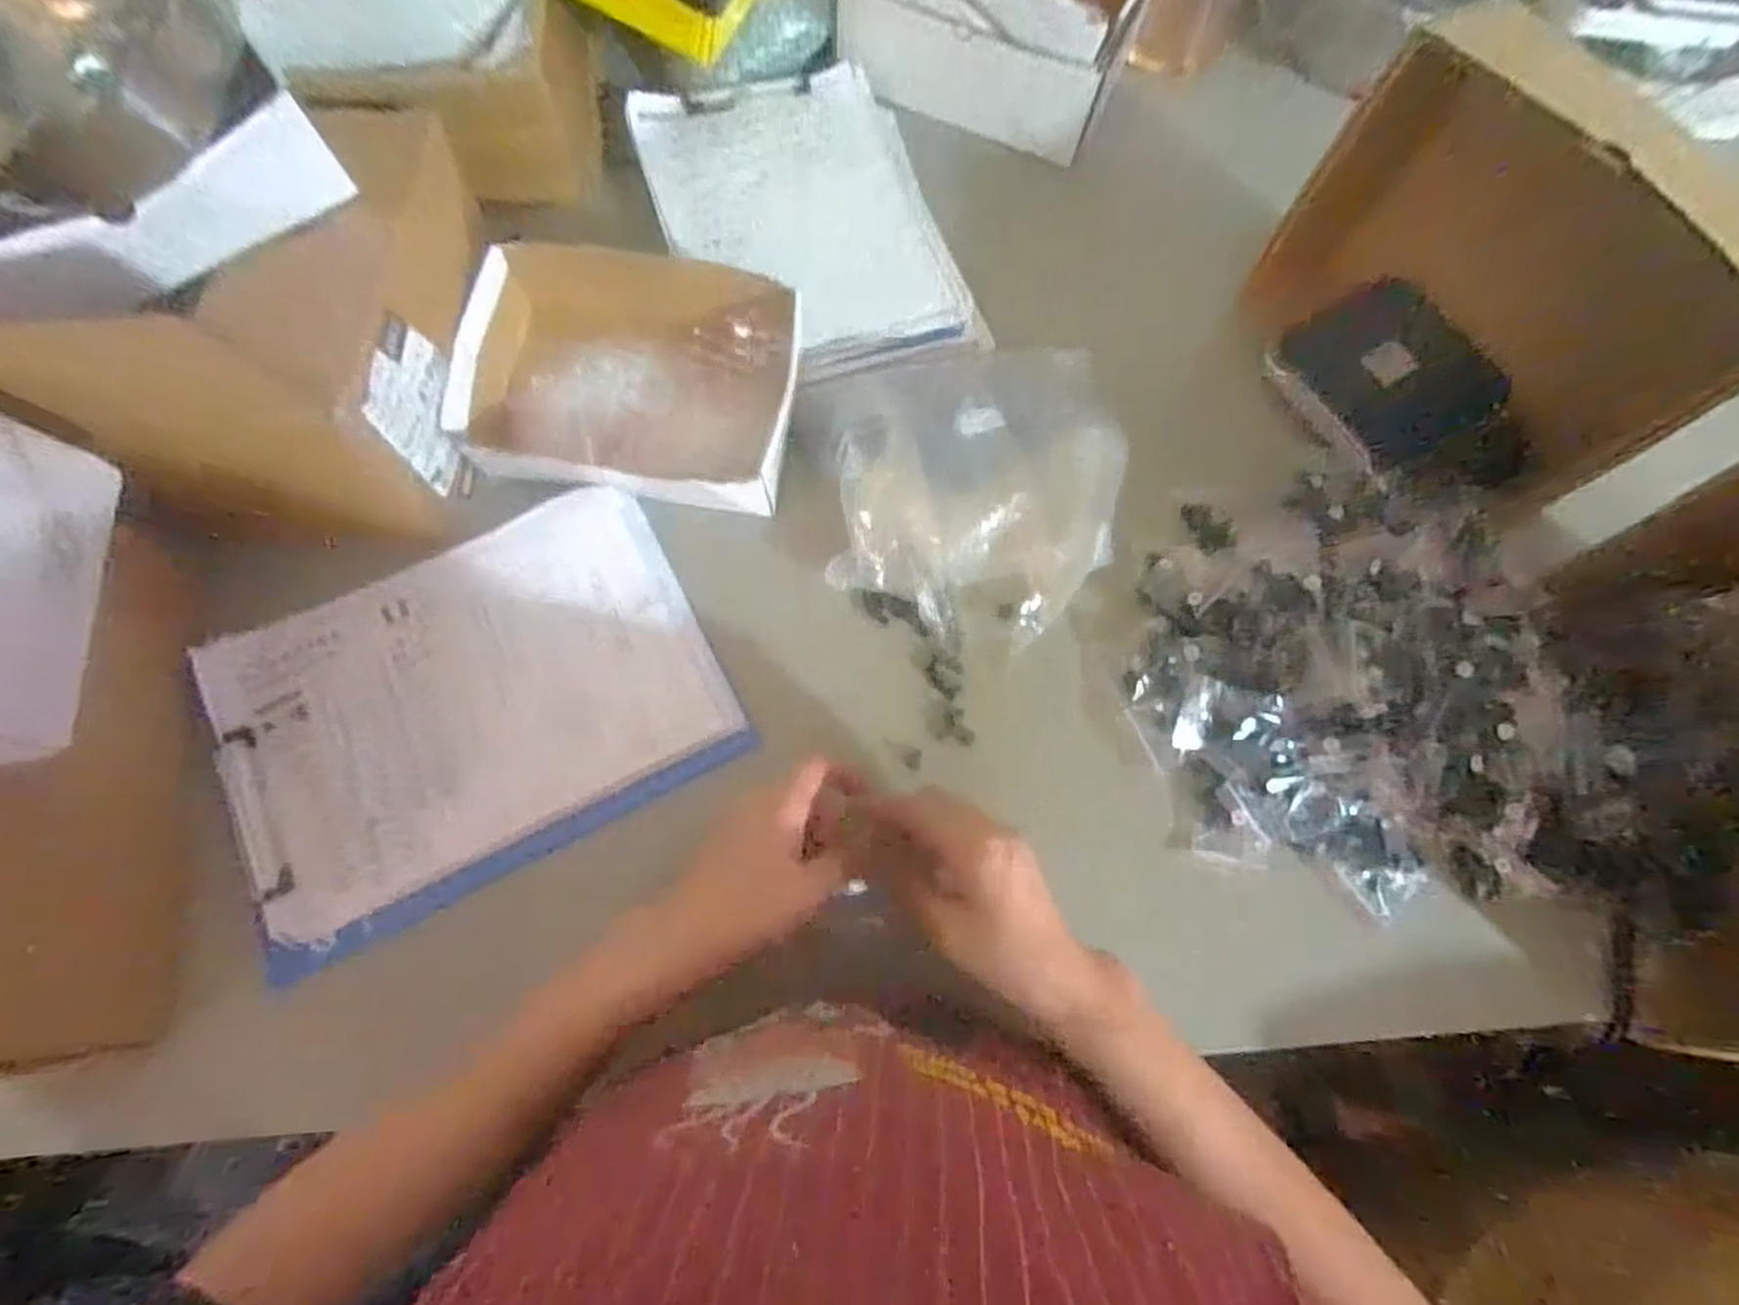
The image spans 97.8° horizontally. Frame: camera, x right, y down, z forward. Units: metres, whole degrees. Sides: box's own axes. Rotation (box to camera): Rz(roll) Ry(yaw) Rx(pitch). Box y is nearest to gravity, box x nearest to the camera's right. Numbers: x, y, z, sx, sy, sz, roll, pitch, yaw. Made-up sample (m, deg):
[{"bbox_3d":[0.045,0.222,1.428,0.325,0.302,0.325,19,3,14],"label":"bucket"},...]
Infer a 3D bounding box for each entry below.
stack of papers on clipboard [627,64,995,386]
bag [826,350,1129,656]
[{"bbox_3d":[-0.056,-0.369,0.653,0.226,0.024,0.316,-17,71,-9],"label":"stack of papers on clipboard"},{"bbox_3d":[0.074,-0.109,0.535,0.191,0.059,0.196,4,69,-1],"label":"bag"}]

